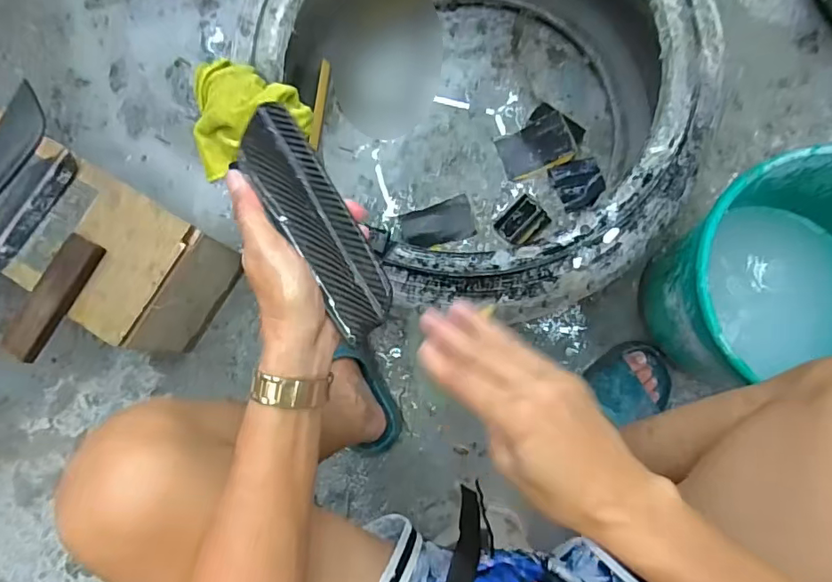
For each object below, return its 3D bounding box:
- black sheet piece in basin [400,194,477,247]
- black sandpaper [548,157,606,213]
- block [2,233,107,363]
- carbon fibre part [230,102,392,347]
[{"bbox_3d":[0.035,-0.108,0.822,0.113,0.009,0.066,-16,83,2],"label":"black sheet piece in basin"},{"bbox_3d":[0.256,-0.168,0.807,0.071,0.015,0.078,-17,83,2],"label":"black sandpaper"},{"bbox_3d":[-0.451,0.006,0.640,0.046,0.020,0.161,29,86,6],"label":"block"},{"bbox_3d":[-0.070,-0.050,0.360,0.047,0.021,0.174,-29,89,0],"label":"carbon fibre part"}]

